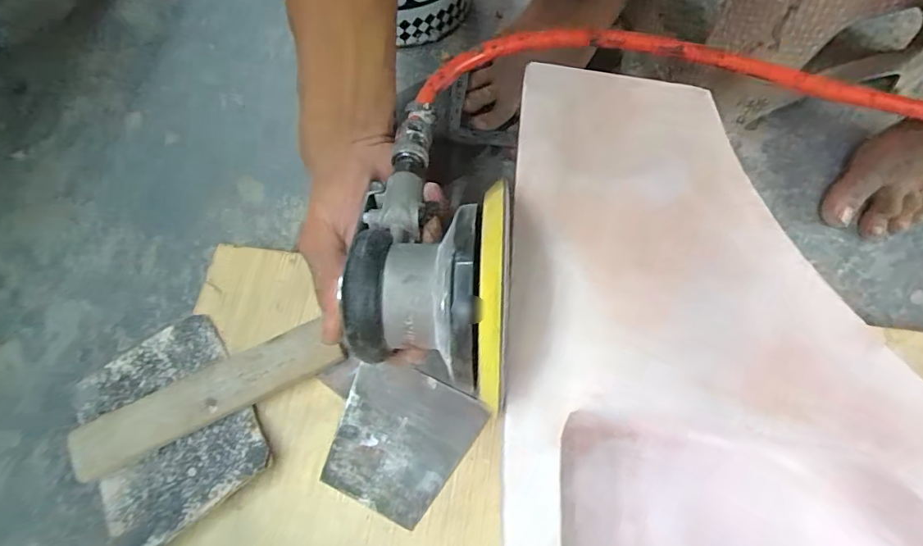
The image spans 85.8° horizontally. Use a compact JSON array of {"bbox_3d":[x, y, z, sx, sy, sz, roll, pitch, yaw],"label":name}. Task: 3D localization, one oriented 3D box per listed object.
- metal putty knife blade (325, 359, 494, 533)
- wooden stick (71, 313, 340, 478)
[{"bbox_3d":[-0.046,0.121,0.363,0.096,0.004,0.097,24,75,10],"label":"metal putty knife blade"},{"bbox_3d":[-0.191,0.089,0.371,0.197,0.019,0.045,-25,71,-8],"label":"wooden stick"}]

